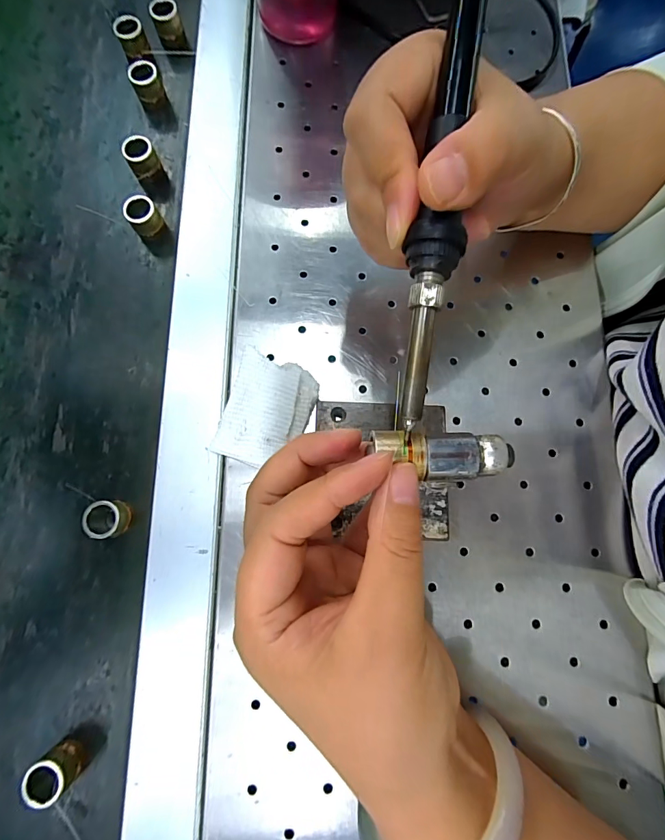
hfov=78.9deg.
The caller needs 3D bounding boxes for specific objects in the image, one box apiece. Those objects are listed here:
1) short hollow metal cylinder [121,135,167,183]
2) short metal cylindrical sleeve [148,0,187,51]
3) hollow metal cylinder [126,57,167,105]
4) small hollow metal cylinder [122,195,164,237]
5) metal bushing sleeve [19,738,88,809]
[{"bbox_3d":[-0.130,-0.178,0.278,0.019,0.024,0.016,-31,80,-6],"label":"short hollow metal cylinder"},{"bbox_3d":[-0.124,-0.300,0.307,0.019,0.025,0.022,-21,79,-5],"label":"short metal cylindrical sleeve"},{"bbox_3d":[-0.133,-0.241,0.292,0.020,0.025,0.020,-26,80,-6],"label":"hollow metal cylinder"},{"bbox_3d":[-0.124,-0.133,0.268,0.019,0.024,0.019,0,78,0],"label":"small hollow metal cylinder"},{"bbox_3d":[-0.143,0.181,0.208,0.019,0.023,0.019,0,78,0],"label":"metal bushing sleeve"}]

